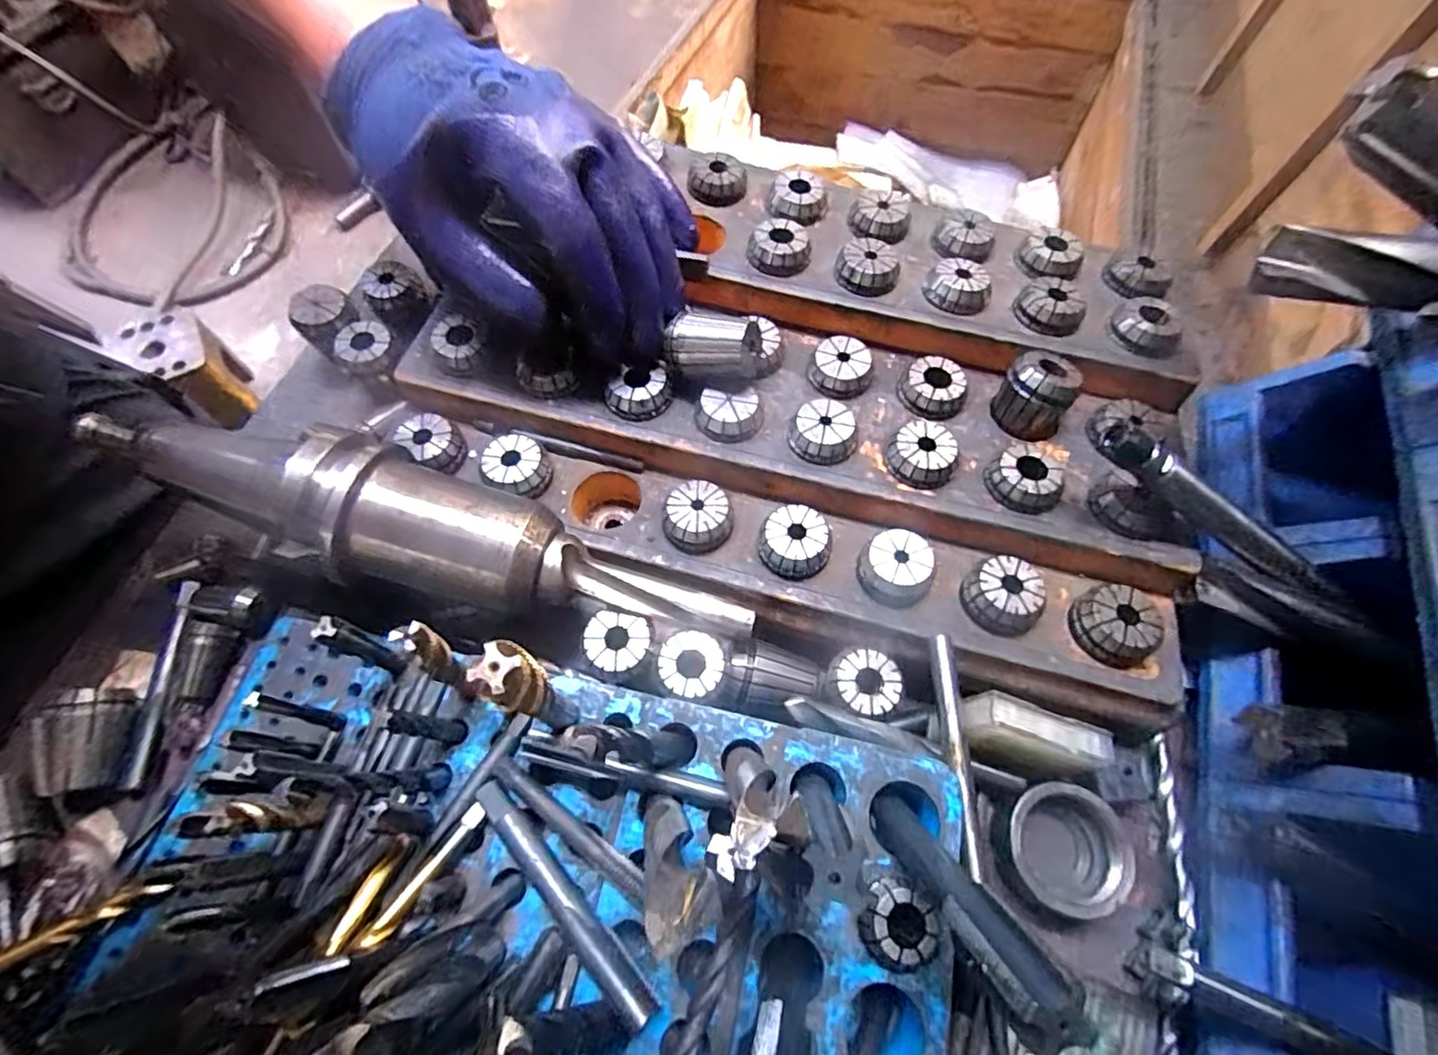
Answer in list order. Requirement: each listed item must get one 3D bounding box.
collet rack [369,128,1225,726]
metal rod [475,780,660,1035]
[{"bbox_3d":[0.044,-0.076,0.297,0.355,0.046,0.227,20,67,8],"label":"collet rack"},{"bbox_3d":[-0.053,0.123,0.207,0.011,0.015,0.092,-40,72,-17],"label":"metal rod"}]

